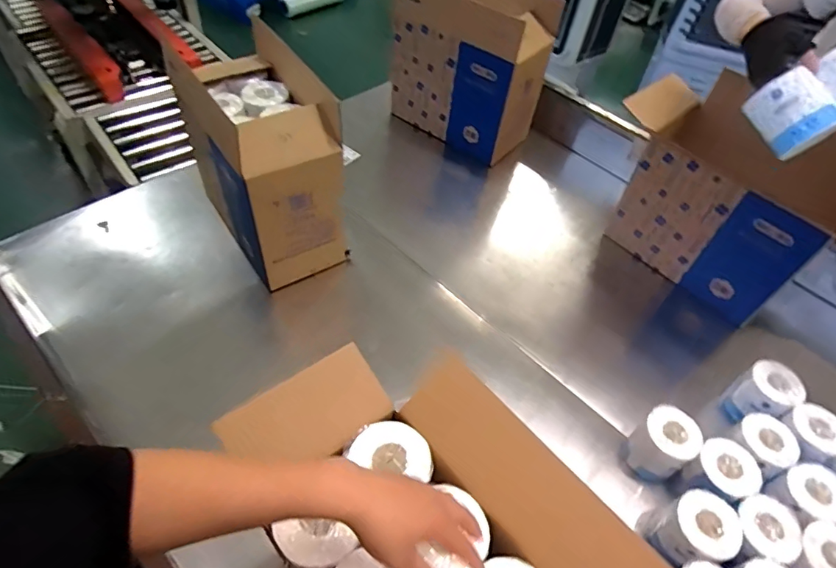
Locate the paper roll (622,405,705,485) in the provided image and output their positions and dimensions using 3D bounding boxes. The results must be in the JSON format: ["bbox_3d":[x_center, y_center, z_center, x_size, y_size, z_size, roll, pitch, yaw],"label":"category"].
[{"bbox_3d":[0.445,0.302,0.915,0.104,0.123,0.096,3,51,-4],"label":"paper roll"}]

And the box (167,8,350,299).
[{"bbox_3d":[-0.349,-0.288,1.143,0.252,0.377,0.431,-23,57,-22],"label":"box"}]

